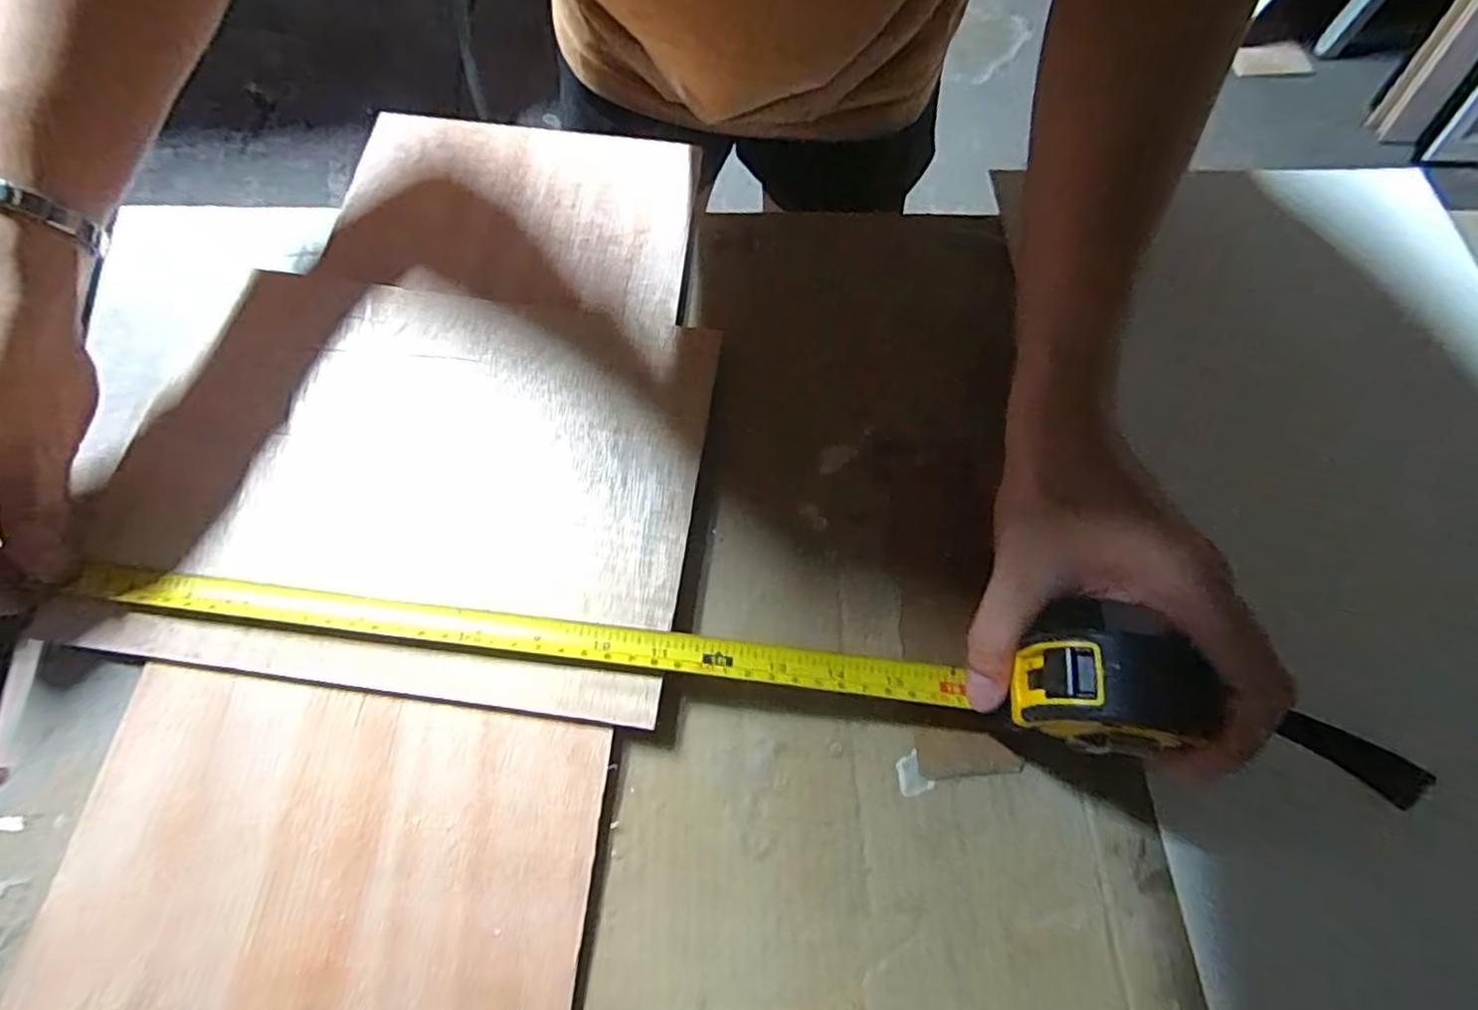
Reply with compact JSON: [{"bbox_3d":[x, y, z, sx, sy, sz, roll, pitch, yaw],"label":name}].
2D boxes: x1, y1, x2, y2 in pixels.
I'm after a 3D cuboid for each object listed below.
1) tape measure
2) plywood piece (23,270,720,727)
[{"bbox_3d":[-0.017,0.056,0.261,0.517,0.057,0.045,5,68,6],"label":"tape measure"},{"bbox_3d":[-0.152,-0.017,0.308,0.258,0.008,0.200,7,68,0],"label":"plywood piece"}]

